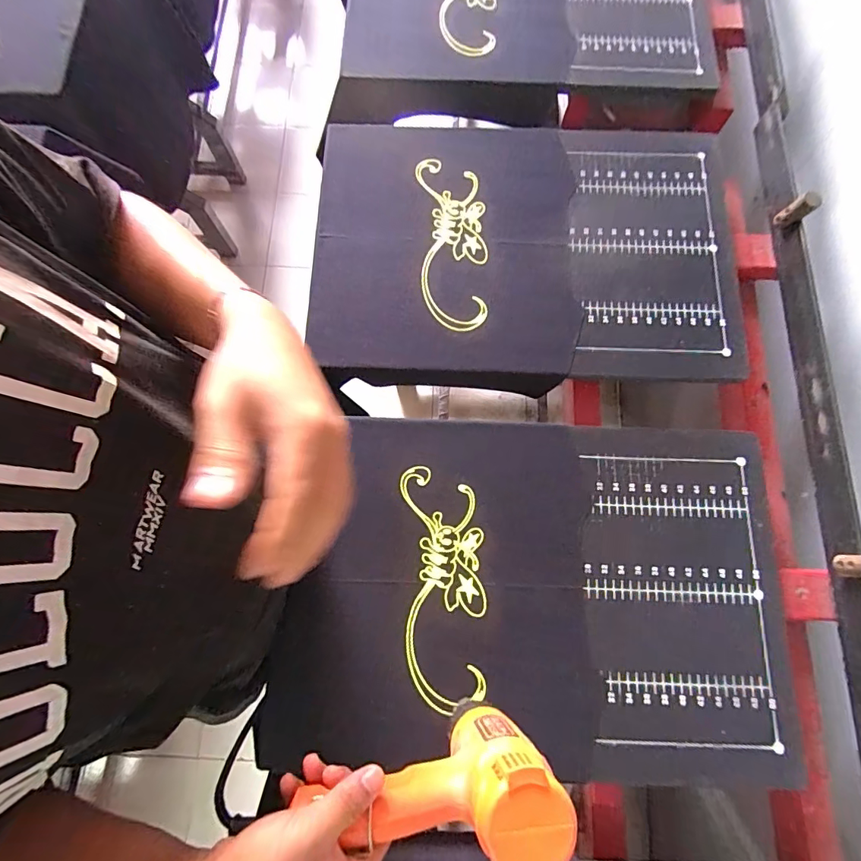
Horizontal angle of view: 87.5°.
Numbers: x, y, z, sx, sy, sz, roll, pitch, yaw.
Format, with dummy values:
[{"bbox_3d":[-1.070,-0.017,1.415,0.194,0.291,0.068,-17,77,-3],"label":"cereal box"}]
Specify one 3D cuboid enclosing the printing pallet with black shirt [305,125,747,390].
[{"bbox_3d":[0.129,-0.267,0.658,0.583,0.049,0.408,0,76,0],"label":"printing pallet with black shirt"}]

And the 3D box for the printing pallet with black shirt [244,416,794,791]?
[{"bbox_3d":[0.121,0.185,0.531,0.582,0.021,0.389,3,76,0],"label":"printing pallet with black shirt"}]

